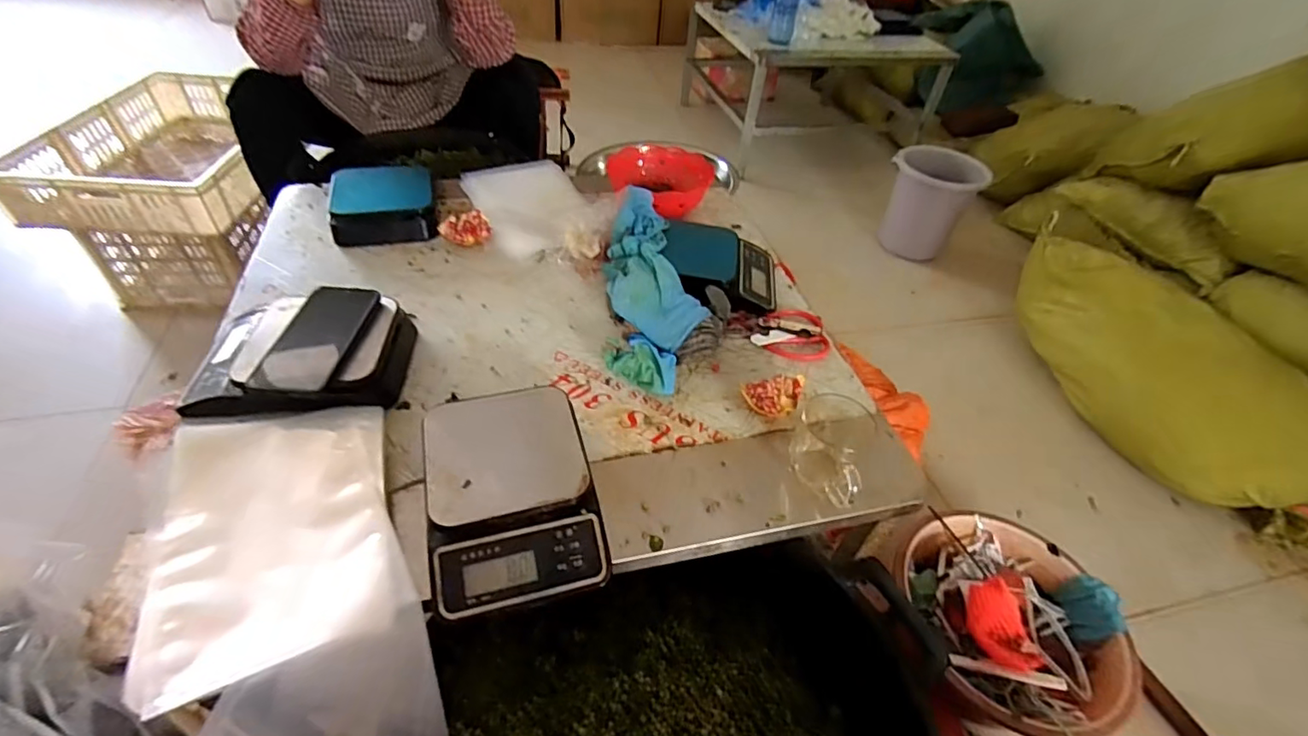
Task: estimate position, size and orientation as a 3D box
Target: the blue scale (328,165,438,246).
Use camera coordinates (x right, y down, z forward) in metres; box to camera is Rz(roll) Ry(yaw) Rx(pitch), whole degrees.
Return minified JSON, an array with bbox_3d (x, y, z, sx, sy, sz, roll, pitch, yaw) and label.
[{"bbox_3d":[-0.434,-0.263,0.896,0.150,0.055,0.157,-9,47,-16],"label":"blue scale"}]

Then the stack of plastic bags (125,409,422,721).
[{"bbox_3d":[-0.337,0.137,0.502,0.185,0.031,0.268,-16,49,-21],"label":"stack of plastic bags"}]

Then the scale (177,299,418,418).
[{"bbox_3d":[-0.412,-0.019,0.644,0.230,0.059,0.179,0,45,-7],"label":"scale"}]

